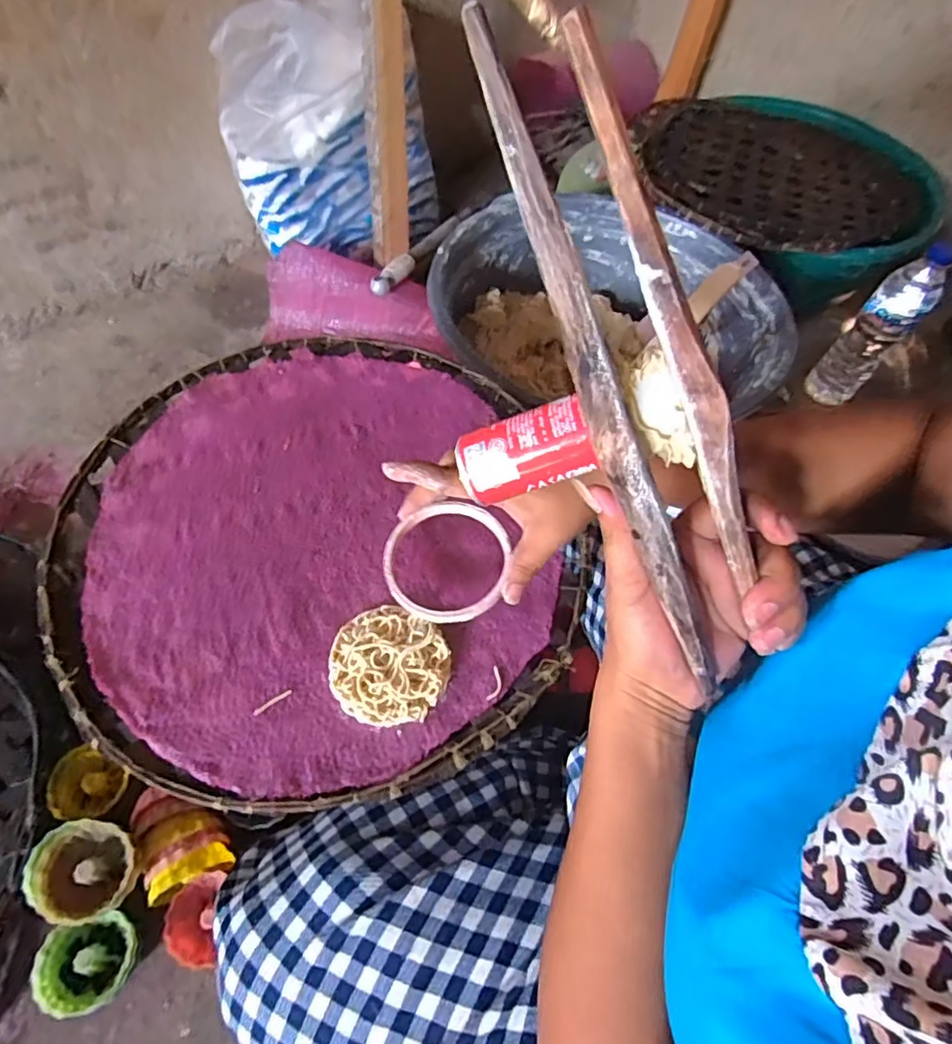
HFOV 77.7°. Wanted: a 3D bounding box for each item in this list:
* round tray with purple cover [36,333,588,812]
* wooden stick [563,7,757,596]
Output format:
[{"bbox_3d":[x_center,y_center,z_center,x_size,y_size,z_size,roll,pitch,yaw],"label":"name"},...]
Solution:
[{"bbox_3d":[-0.120,0.002,0.441,0.346,0.018,0.377,2,56,-3],"label":"round tray with purple cover"},{"bbox_3d":[0.075,-0.066,0.216,0.018,0.210,0.026,-34,21,-24],"label":"wooden stick"}]

